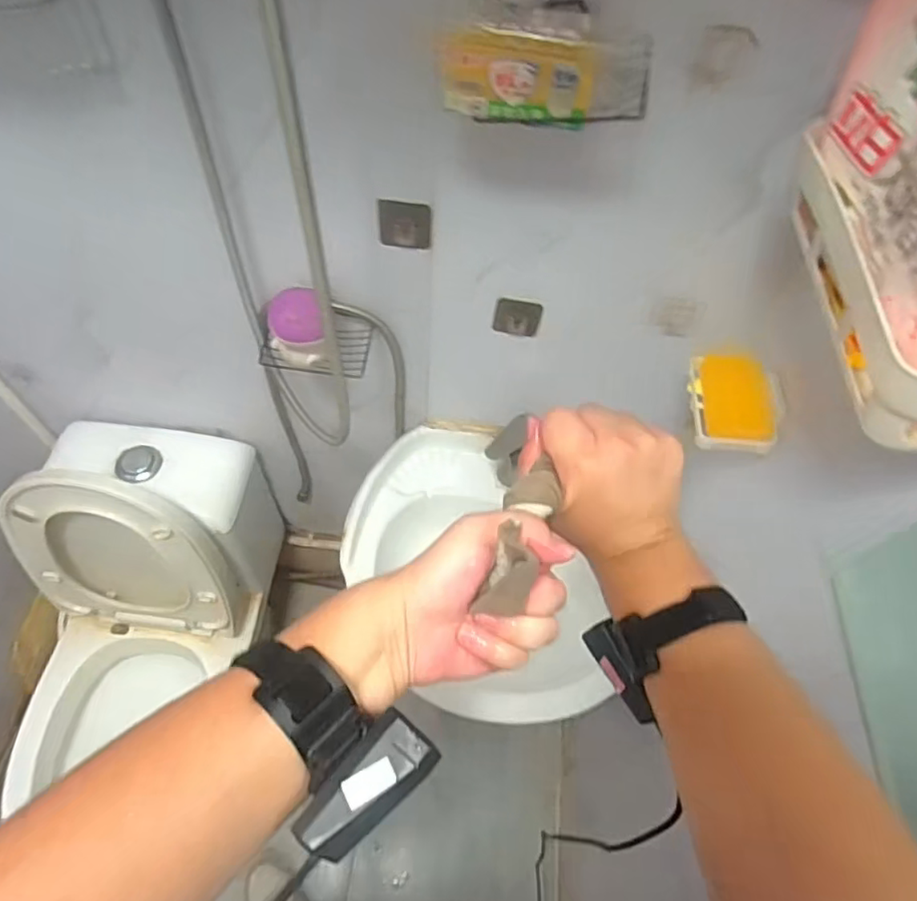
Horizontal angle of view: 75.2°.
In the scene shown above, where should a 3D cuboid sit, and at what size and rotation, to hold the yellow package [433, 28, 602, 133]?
[{"bbox_3d":[0.042,-0.268,0.430,0.111,0.061,0.020,7,58,0],"label":"yellow package"}]

